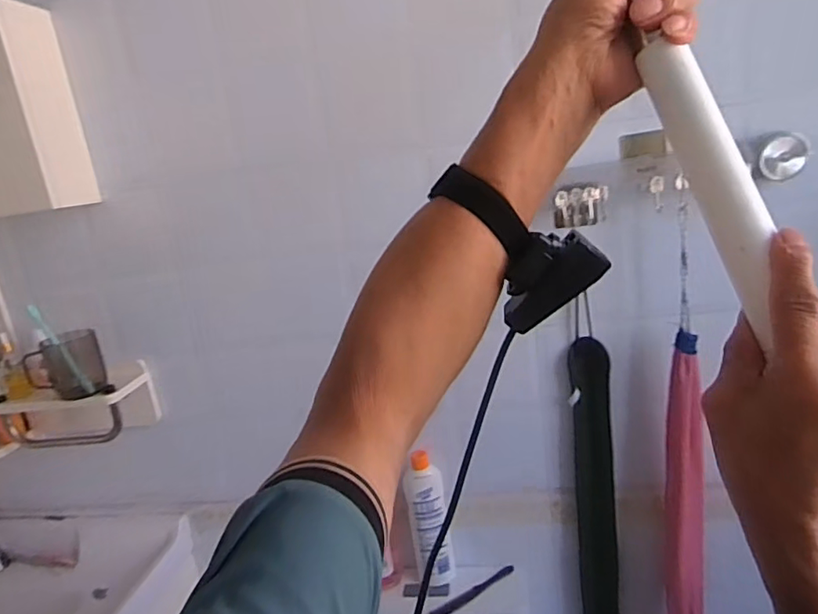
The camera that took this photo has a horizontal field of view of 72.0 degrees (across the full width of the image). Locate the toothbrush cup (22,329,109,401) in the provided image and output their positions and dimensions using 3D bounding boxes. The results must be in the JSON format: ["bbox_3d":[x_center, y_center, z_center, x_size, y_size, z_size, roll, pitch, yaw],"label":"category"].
[{"bbox_3d":[-0.575,0.103,0.946,0.113,0.100,0.095,-18,18,-34],"label":"toothbrush cup"}]

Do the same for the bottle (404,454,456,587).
[{"bbox_3d":[0.037,0.375,0.989,0.075,0.232,0.041,-8,15,0],"label":"bottle"}]

